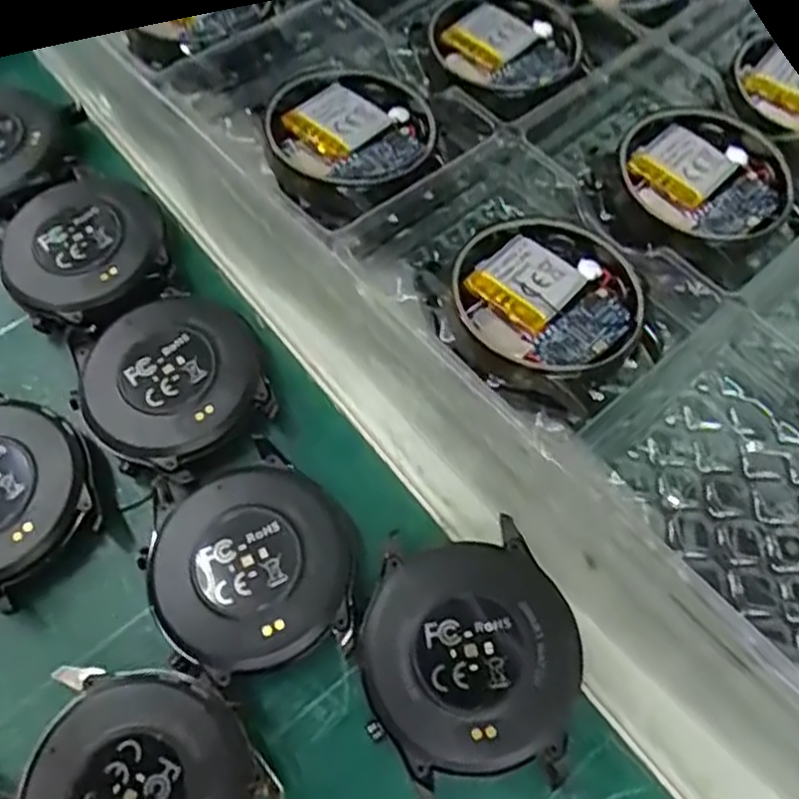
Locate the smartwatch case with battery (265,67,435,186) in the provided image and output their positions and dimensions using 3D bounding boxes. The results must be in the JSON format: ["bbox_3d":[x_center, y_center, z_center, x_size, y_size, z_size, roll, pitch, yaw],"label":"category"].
[{"bbox_3d":[-0.014,-0.075,0.198,0.042,0.010,0.047,-23,66,-9],"label":"smartwatch case with battery"}]

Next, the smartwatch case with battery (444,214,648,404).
[{"bbox_3d":[0.037,-0.023,0.172,0.046,0.010,0.046,-35,68,-14],"label":"smartwatch case with battery"}]

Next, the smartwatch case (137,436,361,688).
[{"bbox_3d":[-0.033,0.036,0.163,0.045,0.011,0.046,-26,67,-11],"label":"smartwatch case"}]

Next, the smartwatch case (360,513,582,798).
[{"bbox_3d":[0.015,0.053,0.154,0.043,0.013,0.047,-8,64,-2],"label":"smartwatch case"}]

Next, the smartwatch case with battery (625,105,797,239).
[{"bbox_3d":[0.079,-0.059,0.193,0.042,0.009,0.042,-18,65,-7],"label":"smartwatch case with battery"}]

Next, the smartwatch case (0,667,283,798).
[{"bbox_3d":[-0.052,0.078,0.145,0.048,0.012,0.044,21,67,11],"label":"smartwatch case"}]

